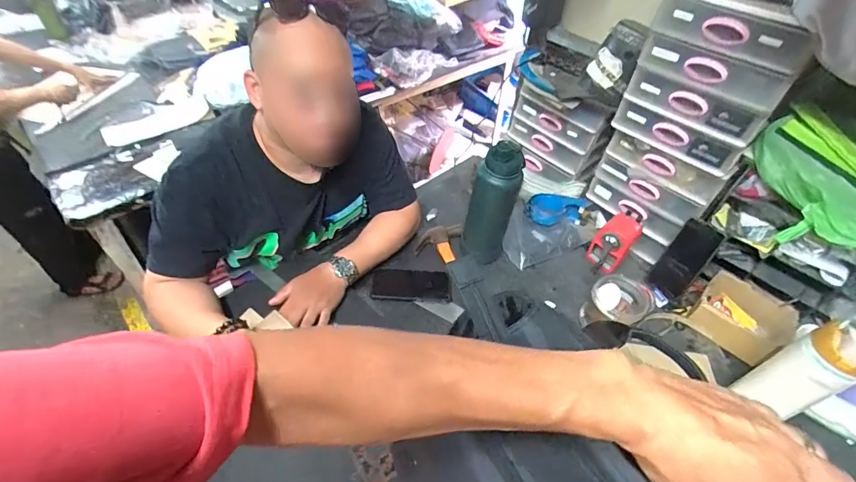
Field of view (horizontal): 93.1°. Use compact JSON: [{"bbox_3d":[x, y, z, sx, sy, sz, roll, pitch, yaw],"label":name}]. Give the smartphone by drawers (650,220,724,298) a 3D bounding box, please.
[{"bbox_3d":[0.549,0.041,0.874,0.070,0.175,0.009,35,37,24],"label":"smartphone by drawers"}]

